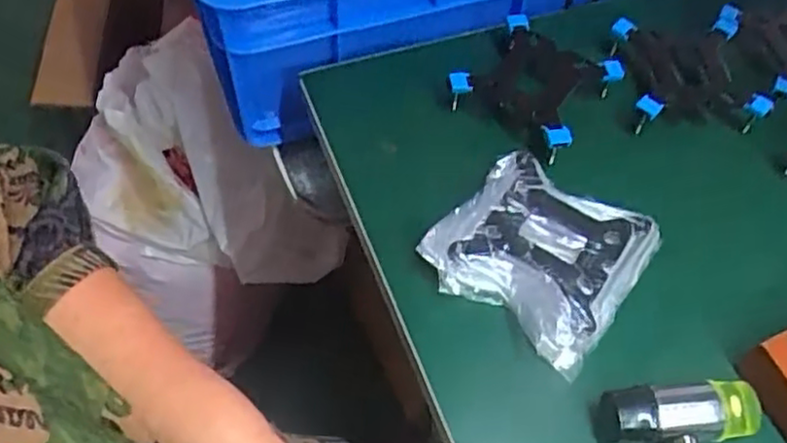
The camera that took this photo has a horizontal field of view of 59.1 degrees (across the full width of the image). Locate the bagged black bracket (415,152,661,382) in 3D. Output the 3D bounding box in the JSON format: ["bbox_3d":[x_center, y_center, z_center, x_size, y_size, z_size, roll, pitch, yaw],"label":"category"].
[{"bbox_3d":[0.081,0.016,0.389,0.103,0.019,0.103,33,66,17],"label":"bagged black bracket"}]

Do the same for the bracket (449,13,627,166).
[{"bbox_3d":[0.097,-0.096,0.463,0.087,0.028,0.098,33,66,17],"label":"bracket"}]

